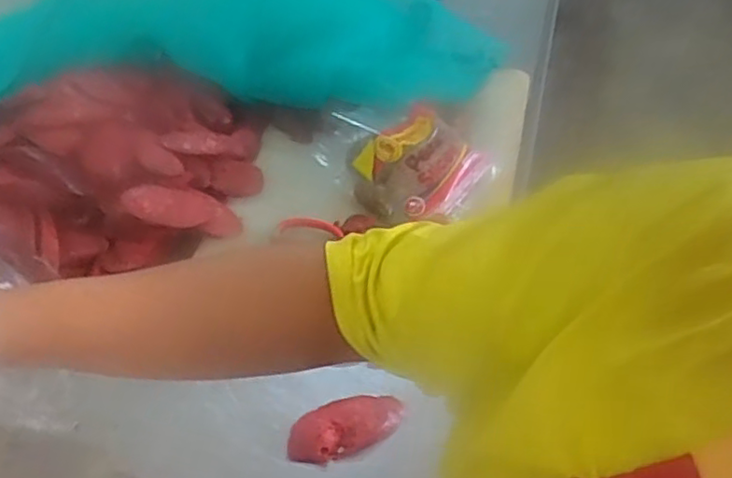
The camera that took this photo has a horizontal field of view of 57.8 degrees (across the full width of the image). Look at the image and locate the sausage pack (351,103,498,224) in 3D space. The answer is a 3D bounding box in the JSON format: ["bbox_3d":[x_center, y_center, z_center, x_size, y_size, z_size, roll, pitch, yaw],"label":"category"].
[{"bbox_3d":[0.058,-0.078,0.701,0.117,0.050,0.145,28,51,24],"label":"sausage pack"}]

